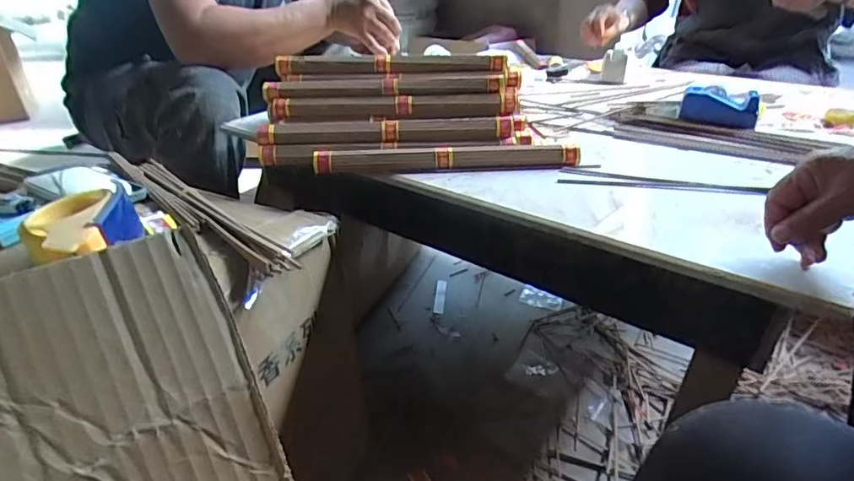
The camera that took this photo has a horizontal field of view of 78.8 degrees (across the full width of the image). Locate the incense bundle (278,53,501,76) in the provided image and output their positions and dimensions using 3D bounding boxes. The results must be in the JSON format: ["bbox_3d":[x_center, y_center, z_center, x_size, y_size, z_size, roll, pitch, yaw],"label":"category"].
[{"bbox_3d":[-0.056,-0.248,0.732,0.326,0.023,0.036,2,30,5],"label":"incense bundle"}]

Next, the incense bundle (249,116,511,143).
[{"bbox_3d":[-0.055,-0.140,0.661,0.318,0.024,0.033,0,30,1],"label":"incense bundle"}]

